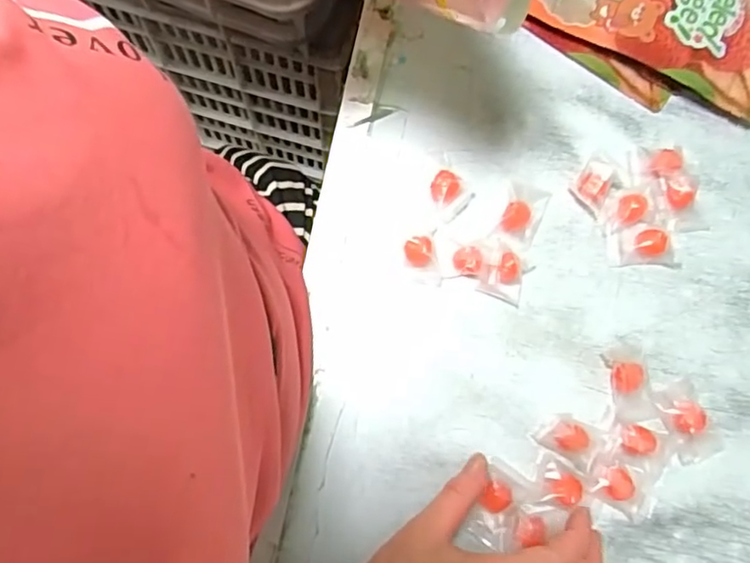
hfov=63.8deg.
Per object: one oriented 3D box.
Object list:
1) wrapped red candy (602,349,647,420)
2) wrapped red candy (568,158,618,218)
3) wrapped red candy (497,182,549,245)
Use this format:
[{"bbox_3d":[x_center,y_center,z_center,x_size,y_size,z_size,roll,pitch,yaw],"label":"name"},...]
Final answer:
[{"bbox_3d":[0.180,0.071,0.423,0.027,0.011,0.046,-8,78,-3],"label":"wrapped red candy"},{"bbox_3d":[0.161,-0.070,0.445,0.025,0.018,0.033,22,78,3],"label":"wrapped red candy"},{"bbox_3d":[0.110,-0.052,0.444,0.030,0.013,0.040,22,78,3],"label":"wrapped red candy"}]

